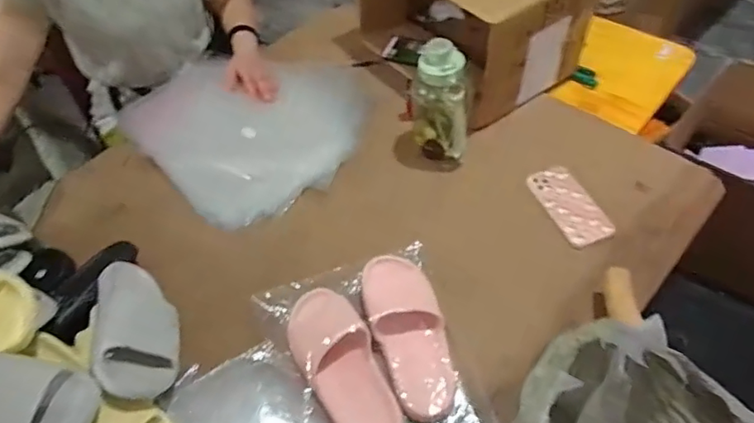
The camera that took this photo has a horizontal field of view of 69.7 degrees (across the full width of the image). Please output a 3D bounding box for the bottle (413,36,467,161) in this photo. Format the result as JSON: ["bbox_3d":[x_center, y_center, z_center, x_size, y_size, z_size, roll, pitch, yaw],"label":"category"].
[{"bbox_3d":[0.112,-0.190,0.951,0.097,0.196,0.079,-2,51,4],"label":"bottle"}]

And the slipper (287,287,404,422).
[{"bbox_3d":[-0.051,0.217,0.766,0.102,0.061,0.256,-24,53,-13],"label":"slipper"}]

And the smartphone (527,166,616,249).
[{"bbox_3d":[0.332,-0.013,0.938,0.083,0.013,0.169,-16,52,-8],"label":"smartphone"}]

